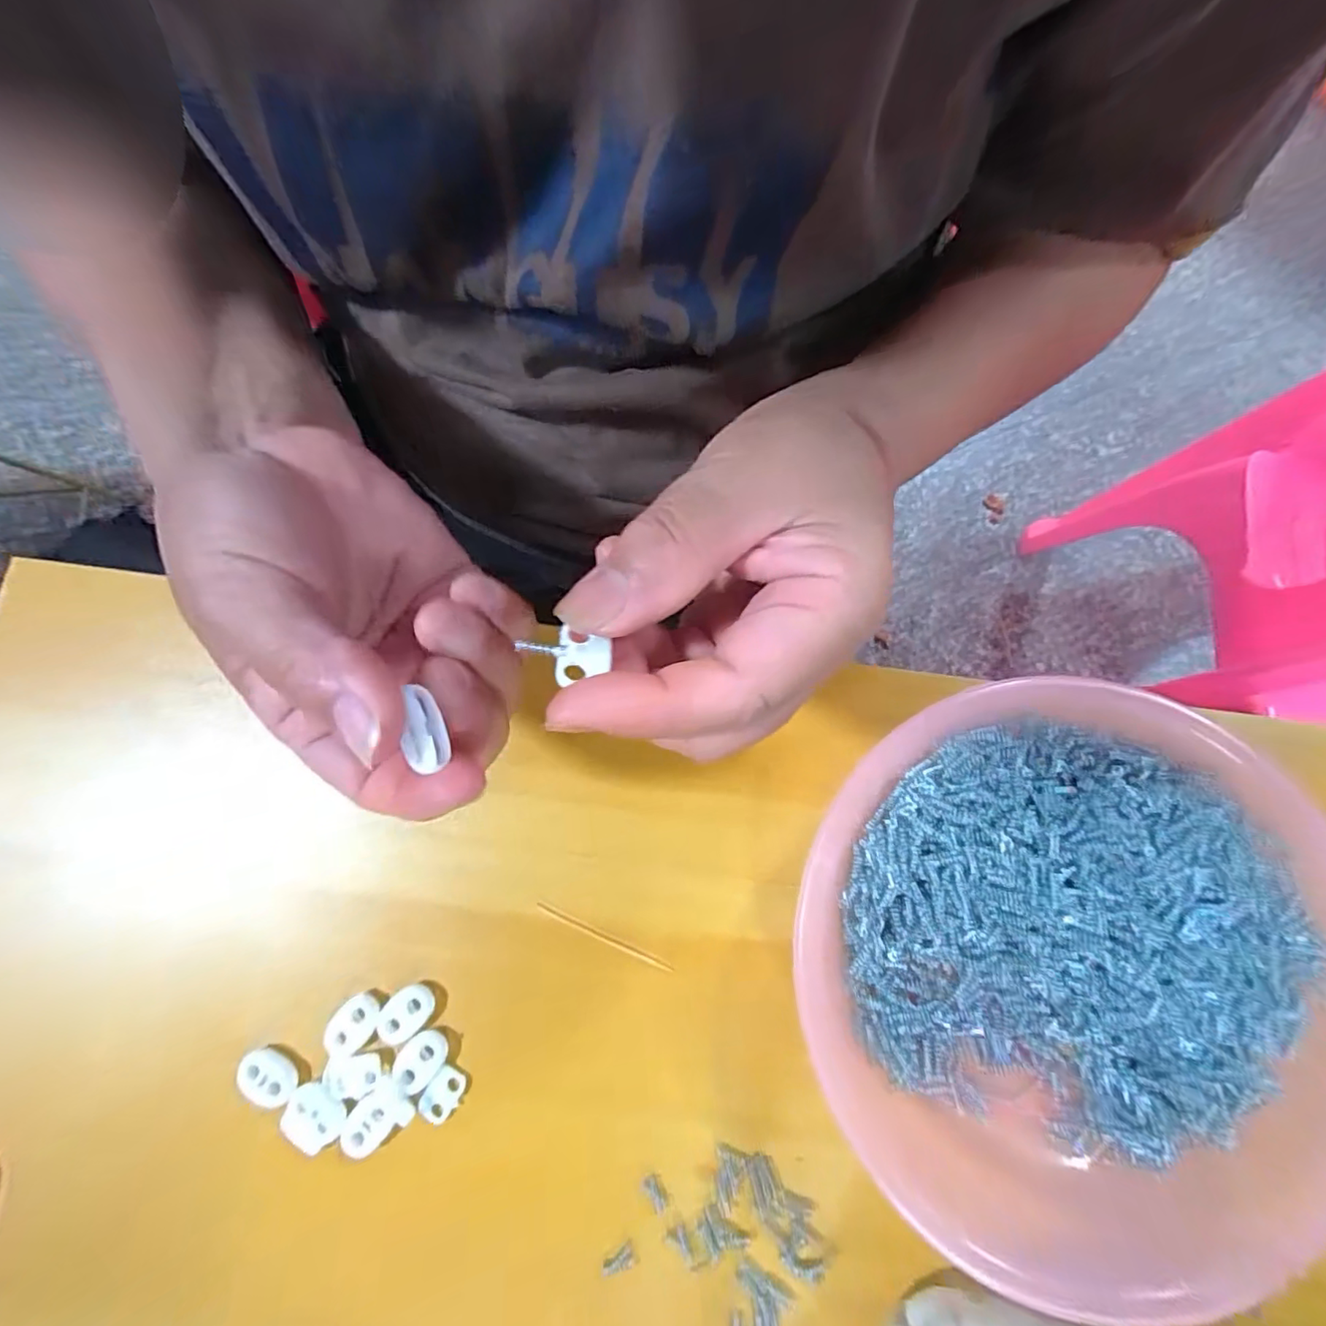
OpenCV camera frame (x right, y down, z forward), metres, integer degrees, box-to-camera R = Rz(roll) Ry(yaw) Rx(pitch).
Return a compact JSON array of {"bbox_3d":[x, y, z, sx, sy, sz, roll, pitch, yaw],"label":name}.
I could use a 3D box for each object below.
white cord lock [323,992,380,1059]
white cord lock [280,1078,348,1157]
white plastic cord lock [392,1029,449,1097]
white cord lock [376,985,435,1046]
[{"bbox_3d":[-0.118,0.137,0.215,0.016,0.007,0.023,43,83,8],"label":"white cord lock"},{"bbox_3d":[-0.129,0.167,0.206,0.019,0.004,0.022,-44,82,-7],"label":"white cord lock"},{"bbox_3d":[-0.091,0.149,0.211,0.015,0.005,0.022,43,83,8],"label":"white plastic cord lock"},{"bbox_3d":[-0.098,0.133,0.214,0.023,0.005,0.015,-40,81,-6],"label":"white cord lock"}]

